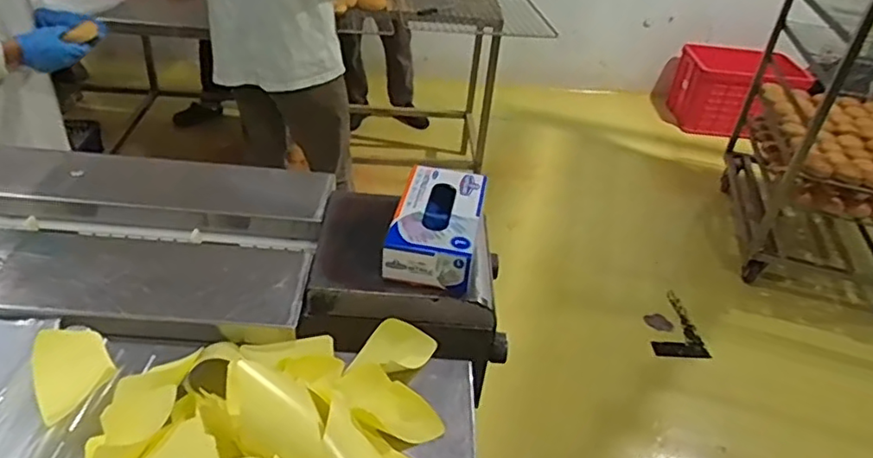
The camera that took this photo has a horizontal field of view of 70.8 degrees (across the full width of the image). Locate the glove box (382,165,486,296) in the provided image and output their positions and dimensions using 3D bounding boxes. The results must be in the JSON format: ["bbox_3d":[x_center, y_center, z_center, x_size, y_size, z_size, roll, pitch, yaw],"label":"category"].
[{"bbox_3d":[0.002,-0.009,0.956,0.127,0.075,0.216,10,36,4],"label":"glove box"}]

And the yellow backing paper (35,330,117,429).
[{"bbox_3d":[-0.428,0.166,0.729,0.088,0.017,0.109,-5,54,-53],"label":"yellow backing paper"}]

